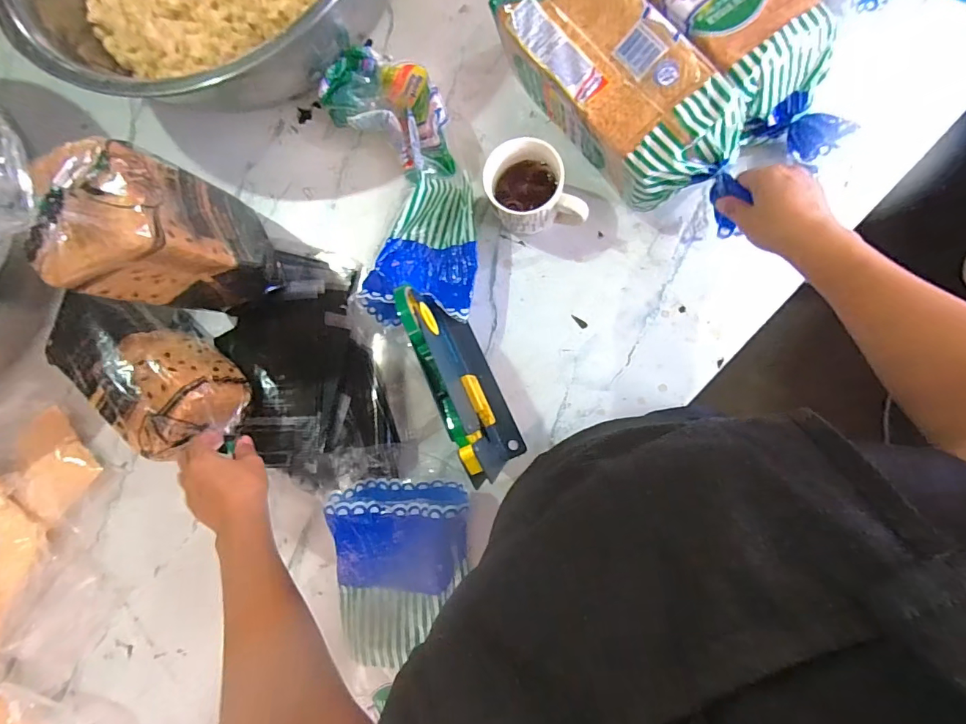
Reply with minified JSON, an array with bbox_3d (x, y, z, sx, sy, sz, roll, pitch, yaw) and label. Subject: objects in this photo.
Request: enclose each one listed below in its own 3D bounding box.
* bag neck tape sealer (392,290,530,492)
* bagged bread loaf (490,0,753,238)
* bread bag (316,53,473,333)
[{"bbox_3d":[-0.021,0.020,0.490,0.050,0.163,0.221,-24,83,8],"label":"bag neck tape sealer"},{"bbox_3d":[0.150,-0.290,0.500,0.123,0.109,0.332,-39,83,6],"label":"bagged bread loaf"},{"bbox_3d":[-0.096,-0.217,0.565,0.158,0.071,0.346,-13,84,9],"label":"bread bag"}]

